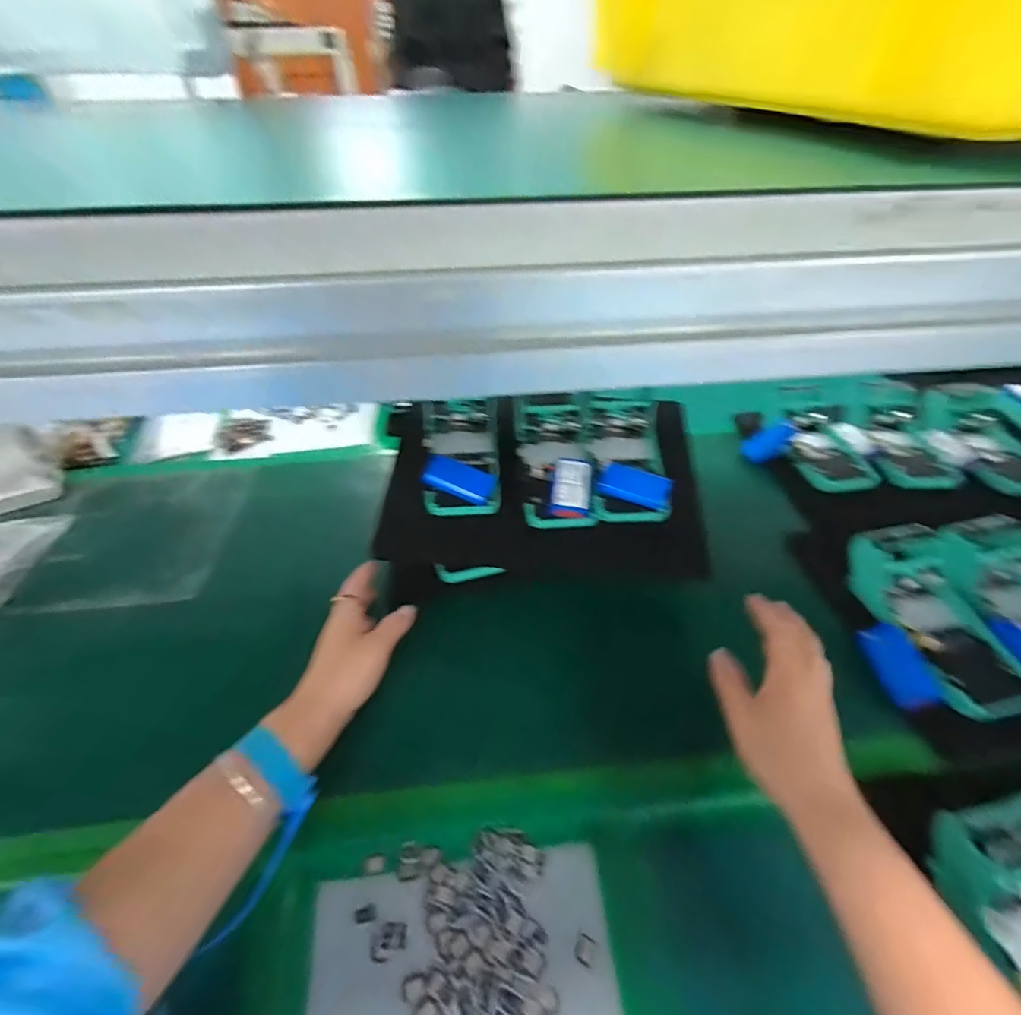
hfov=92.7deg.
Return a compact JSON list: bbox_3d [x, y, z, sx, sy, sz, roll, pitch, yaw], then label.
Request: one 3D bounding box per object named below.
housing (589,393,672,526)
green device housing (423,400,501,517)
[{"bbox_3d":[0.128,-0.061,0.542,0.088,0.053,0.164,2,70,1],"label":"housing"},{"bbox_3d":[-0.054,-0.063,0.541,0.082,0.066,0.150,3,56,-8],"label":"green device housing"}]

